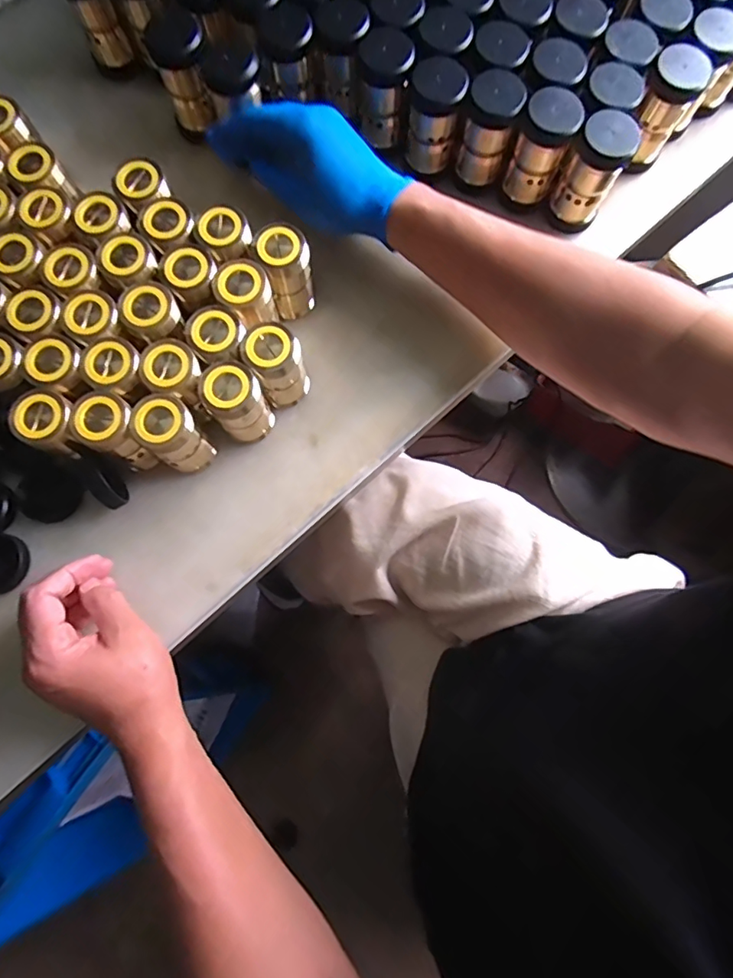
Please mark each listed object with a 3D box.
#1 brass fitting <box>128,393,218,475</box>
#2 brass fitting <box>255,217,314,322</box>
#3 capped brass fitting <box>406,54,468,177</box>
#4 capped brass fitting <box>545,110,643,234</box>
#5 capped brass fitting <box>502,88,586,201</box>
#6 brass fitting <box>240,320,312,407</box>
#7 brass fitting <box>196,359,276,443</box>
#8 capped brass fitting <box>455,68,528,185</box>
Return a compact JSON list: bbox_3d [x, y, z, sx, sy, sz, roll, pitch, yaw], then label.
[{"bbox_3d":[-0.142,-0.038,0.388,0.036,0.082,0.039,0,78,-1],"label":"brass fitting"},{"bbox_3d":[-0.063,-0.171,0.417,0.038,0.086,0.034,-13,78,-4],"label":"brass fitting"},{"bbox_3d":[0.056,-0.308,0.429,0.041,0.070,0.036,12,78,2],"label":"capped brass fitting"},{"bbox_3d":[0.183,-0.259,0.423,0.041,0.083,0.044,-41,81,-9],"label":"capped brass fitting"},{"bbox_3d":[0.143,-0.280,0.423,0.042,0.074,0.039,0,78,-1],"label":"capped brass fitting"},{"bbox_3d":[-0.067,-0.091,0.401,0.040,0.084,0.037,0,78,-1],"label":"brass fitting"},{"bbox_3d":[-0.098,-0.063,0.393,0.044,0.079,0.040,0,78,-1],"label":"brass fitting"},{"bbox_3d":[0.102,-0.299,0.430,0.040,0.074,0.041,0,78,-1],"label":"capped brass fitting"}]

